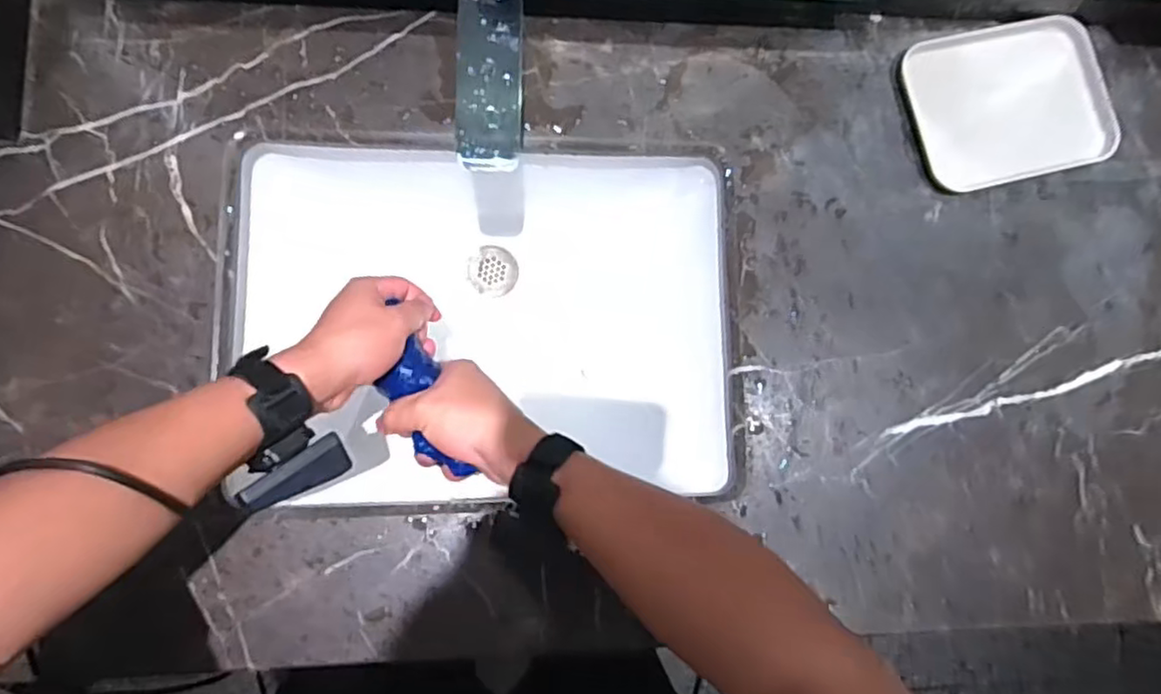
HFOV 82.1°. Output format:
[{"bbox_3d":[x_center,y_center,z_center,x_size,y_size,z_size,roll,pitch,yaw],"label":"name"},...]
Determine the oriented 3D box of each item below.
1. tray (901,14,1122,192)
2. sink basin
[{"bbox_3d":[0.414,-0.235,0.643,0.195,0.025,0.146,-13,85,-8],"label":"tray"},{"bbox_3d":[-0.094,-0.031,0.674,0.444,0.175,0.344,0,84,-7],"label":"sink basin"}]

